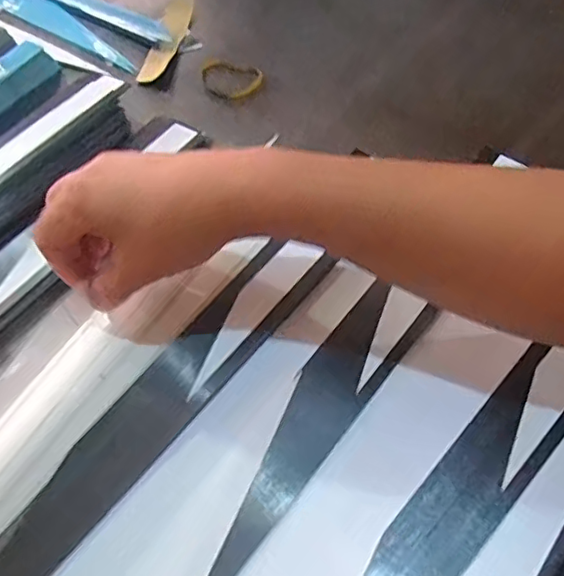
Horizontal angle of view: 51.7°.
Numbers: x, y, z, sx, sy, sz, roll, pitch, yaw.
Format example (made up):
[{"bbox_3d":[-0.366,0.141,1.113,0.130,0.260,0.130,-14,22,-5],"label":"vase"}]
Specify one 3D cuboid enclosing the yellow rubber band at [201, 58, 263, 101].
[{"bbox_3d":[-0.043,-0.171,0.478,0.053,0.006,0.039,16,57,15],"label":"yellow rubber band"}]

